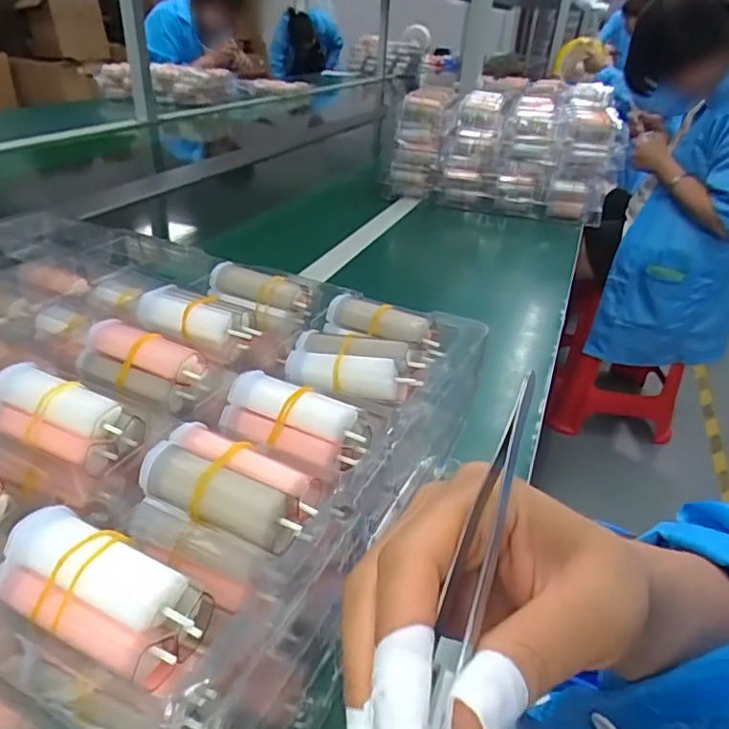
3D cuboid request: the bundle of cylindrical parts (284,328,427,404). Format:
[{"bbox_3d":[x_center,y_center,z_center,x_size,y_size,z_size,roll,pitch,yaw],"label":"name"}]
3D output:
[{"bbox_3d":[-0.006,0.000,0.295,0.067,0.022,0.025,17,34,19],"label":"bundle of cylindrical parts"}]

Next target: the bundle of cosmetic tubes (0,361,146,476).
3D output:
[{"bbox_3d":[-0.139,0.024,0.258,0.070,0.026,0.029,22,33,8],"label":"bundle of cosmetic tubes"}]

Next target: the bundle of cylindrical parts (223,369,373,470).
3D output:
[{"bbox_3d":[-0.032,0.025,0.262,0.067,0.027,0.024,9,31,19],"label":"bundle of cylindrical parts"}]

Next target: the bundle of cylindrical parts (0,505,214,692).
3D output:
[{"bbox_3d":[-0.084,0.072,0.182,0.070,0.020,0.029,22,35,14],"label":"bundle of cylindrical parts"}]

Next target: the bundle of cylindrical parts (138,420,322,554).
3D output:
[{"bbox_3d":[-0.053,0.048,0.225,0.068,0.017,0.032,20,34,13],"label":"bundle of cylindrical parts"}]

